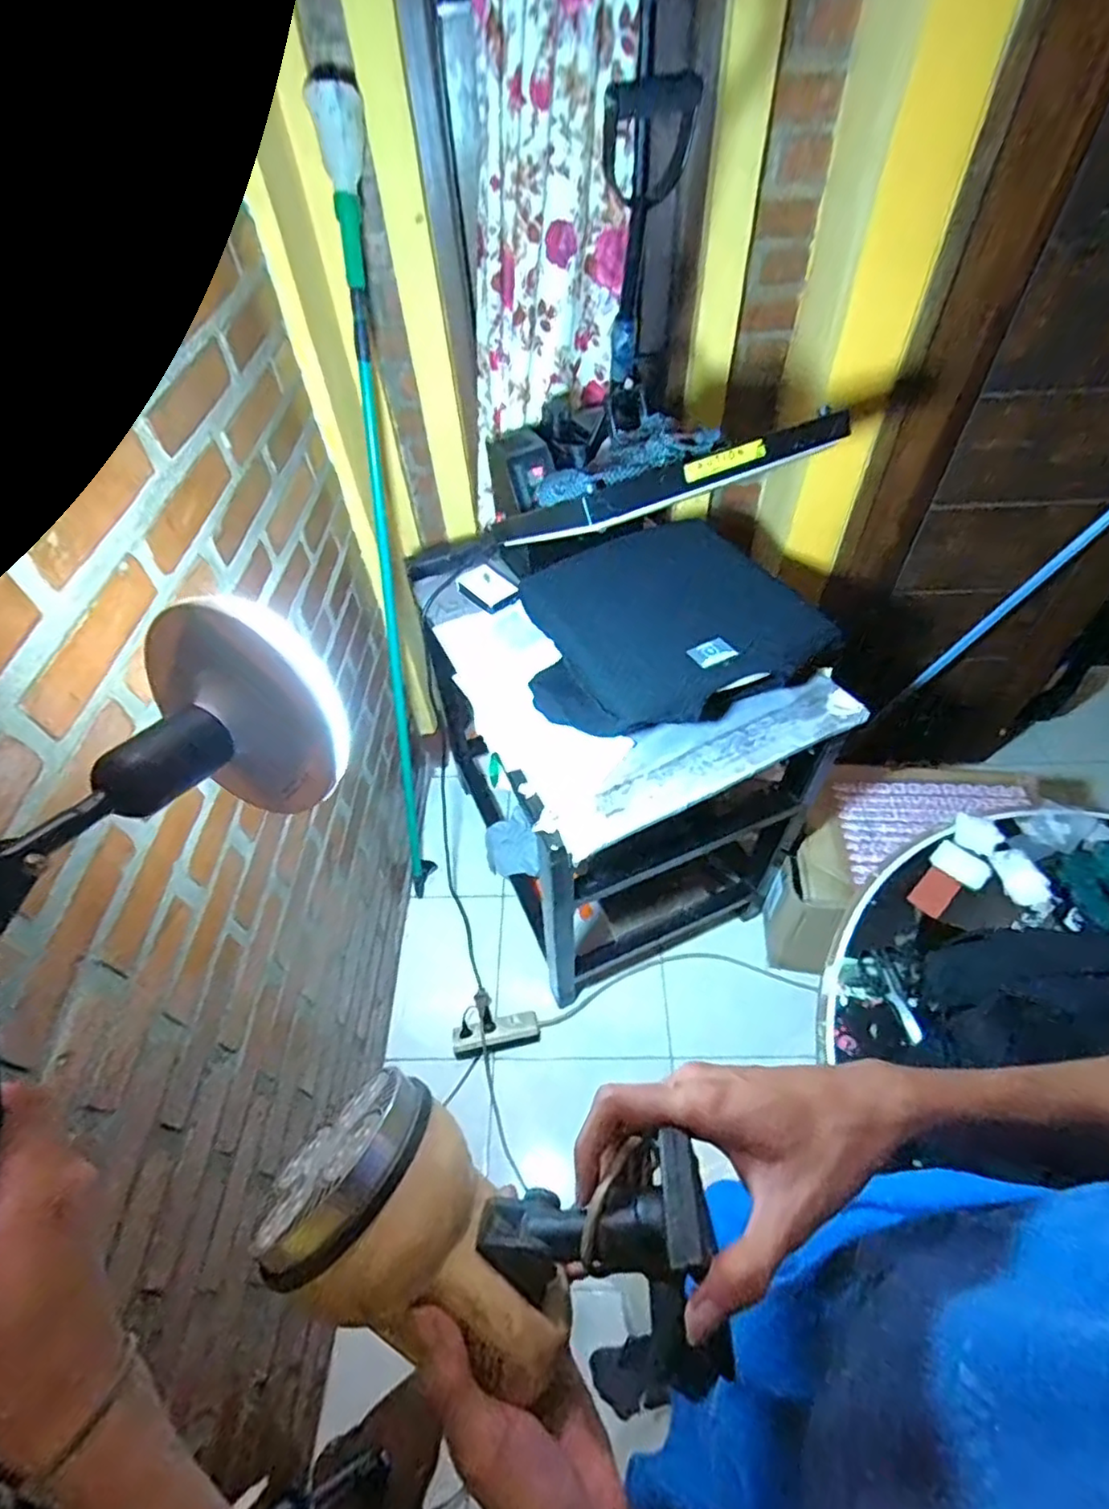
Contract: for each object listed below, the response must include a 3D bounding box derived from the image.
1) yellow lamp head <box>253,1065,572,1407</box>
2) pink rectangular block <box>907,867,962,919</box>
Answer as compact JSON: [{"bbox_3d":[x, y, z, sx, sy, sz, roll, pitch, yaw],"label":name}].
[{"bbox_3d":[-0.064,0.243,0.320,0.147,0.092,0.091,49,55,-10],"label":"yellow lamp head"},{"bbox_3d":[0.632,0.229,1.061,0.091,0.008,0.053,-38,59,-23],"label":"pink rectangular block"}]

